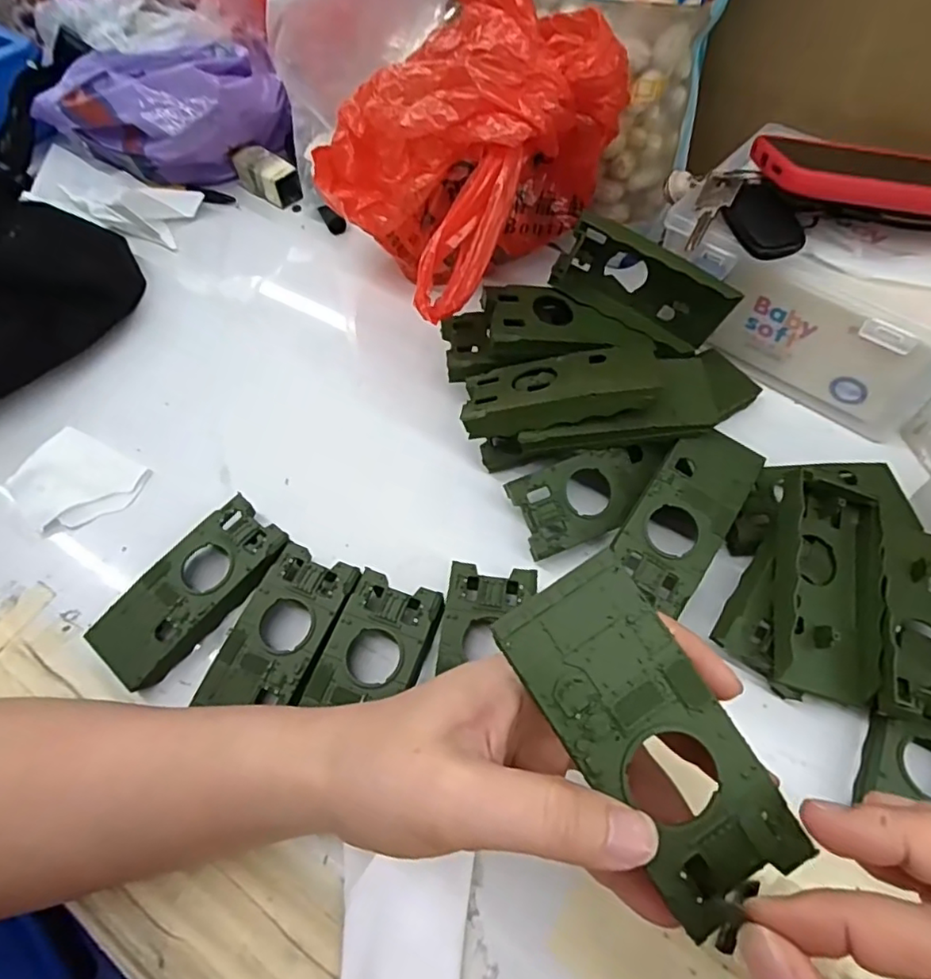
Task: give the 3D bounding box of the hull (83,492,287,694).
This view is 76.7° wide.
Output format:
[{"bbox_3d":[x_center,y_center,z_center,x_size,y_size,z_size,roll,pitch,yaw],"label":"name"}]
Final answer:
[{"bbox_3d":[-0.146,0.055,0.318,0.049,0.019,0.103,35,67,21],"label":"hull"}]

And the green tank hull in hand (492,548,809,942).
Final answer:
[{"bbox_3d":[0.055,0.072,0.175,0.046,0.011,0.102,-35,83,-17],"label":"green tank hull in hand"}]

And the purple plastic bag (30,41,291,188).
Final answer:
[{"bbox_3d":[-0.249,-0.305,0.497,0.200,0.097,0.081,-17,60,-7],"label":"purple plastic bag"}]

